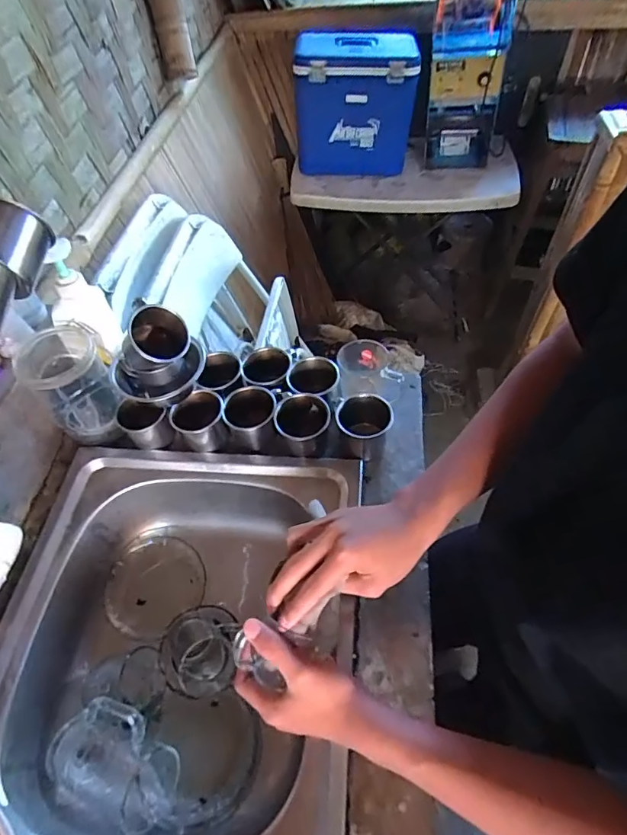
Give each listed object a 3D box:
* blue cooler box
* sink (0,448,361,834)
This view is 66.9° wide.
[{"bbox_3d":[0.127,-1.019,1.537,0.363,0.345,0.250,-6,53,-1],"label":"blue cooler box"},{"bbox_3d":[-0.156,0.269,0.574,0.383,0.140,0.443,3,54,6],"label":"sink"}]

